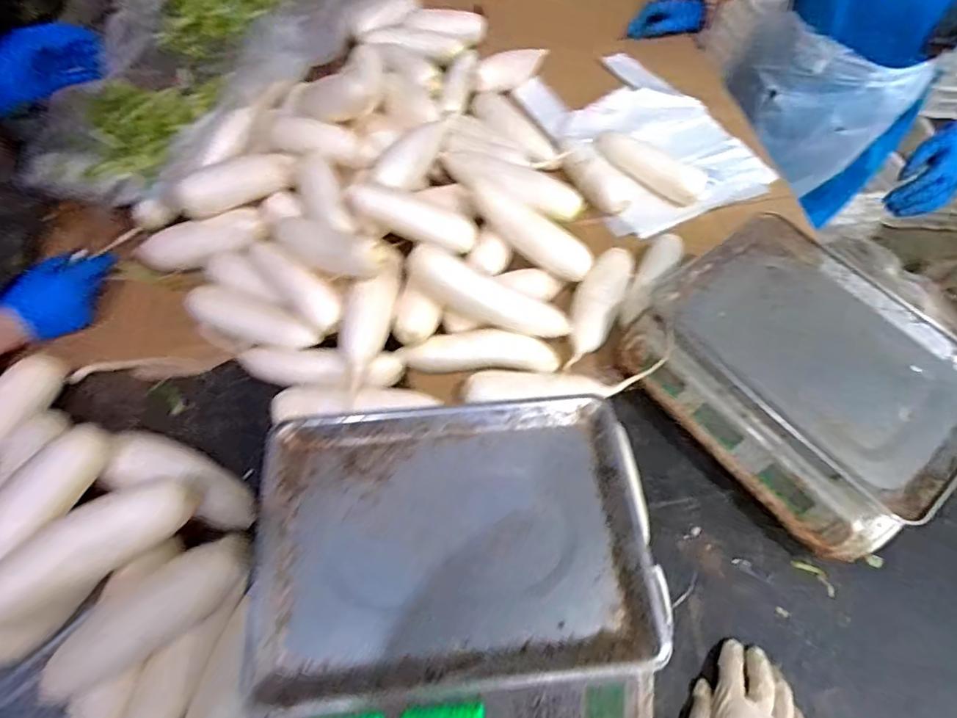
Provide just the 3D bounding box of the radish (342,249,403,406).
[{"bbox_3d":[-0.139,-0.044,0.621,0.053,0.046,0.179,14,73,5],"label":"radish"}]

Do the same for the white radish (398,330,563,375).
[{"bbox_3d":[0.002,-0.009,0.683,0.210,0.046,0.050,-1,59,-20],"label":"white radish"}]

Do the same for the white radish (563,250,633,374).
[{"bbox_3d":[0.158,-0.068,0.690,0.062,0.047,0.198,24,76,10],"label":"white radish"}]

